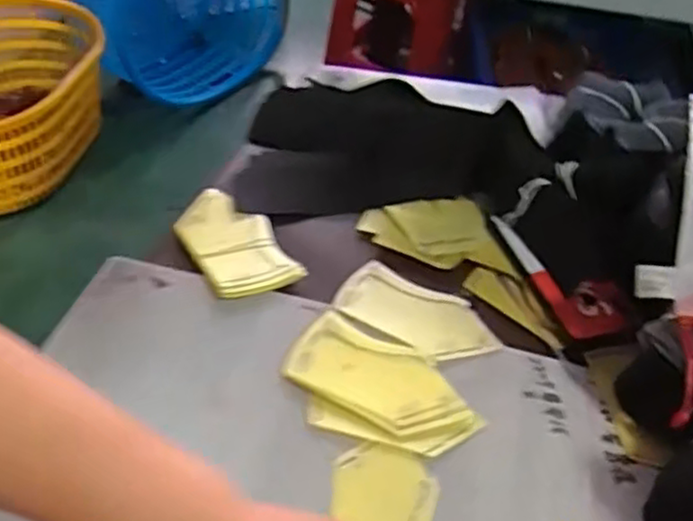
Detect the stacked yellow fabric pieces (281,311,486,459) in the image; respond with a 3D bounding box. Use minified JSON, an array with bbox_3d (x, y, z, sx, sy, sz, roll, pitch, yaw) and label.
[{"bbox_3d":[0.026,0.104,0.581,0.155,0.008,0.093,23,48,16],"label":"stacked yellow fabric pieces"}]

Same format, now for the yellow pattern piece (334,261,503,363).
[{"bbox_3d":[0.063,0.047,0.644,0.140,0.009,0.078,28,49,20],"label":"yellow pattern piece"}]

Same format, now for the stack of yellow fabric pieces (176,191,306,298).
[{"bbox_3d":[-0.108,-0.017,0.691,0.086,0.015,0.141,-18,50,-22],"label":"stack of yellow fabric pieces"}]

